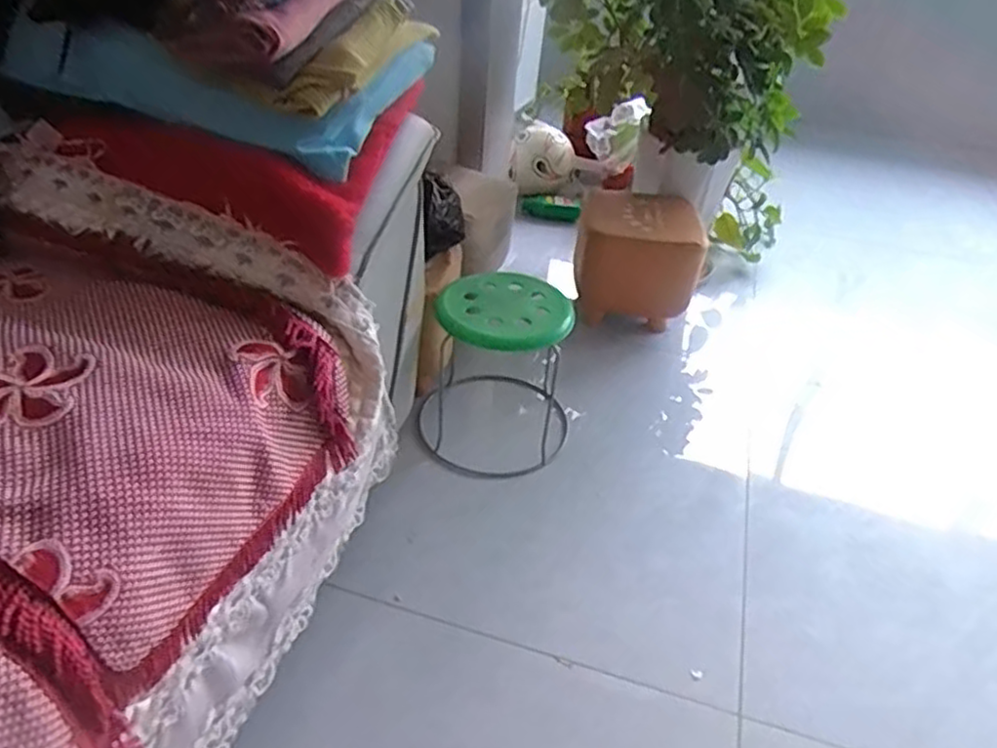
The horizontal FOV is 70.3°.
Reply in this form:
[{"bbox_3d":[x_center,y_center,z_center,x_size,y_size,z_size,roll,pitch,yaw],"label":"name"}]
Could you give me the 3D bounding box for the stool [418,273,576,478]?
[{"bbox_3d":[-0.006,-0.016,1.258,0.267,0.266,0.272,0,37,-5],"label":"stool"}]

